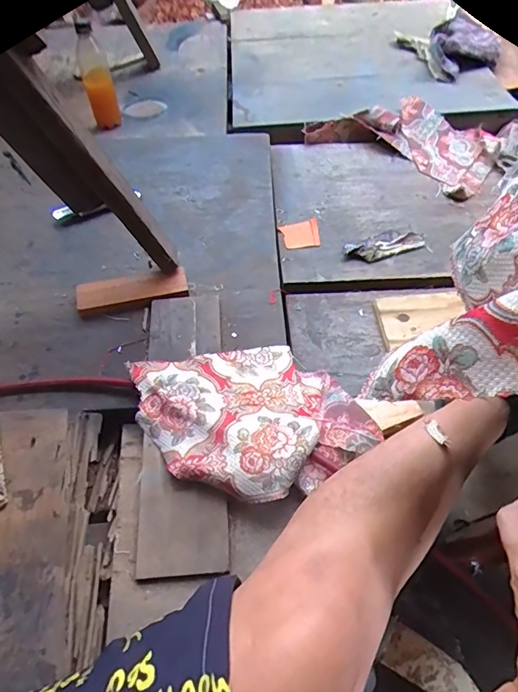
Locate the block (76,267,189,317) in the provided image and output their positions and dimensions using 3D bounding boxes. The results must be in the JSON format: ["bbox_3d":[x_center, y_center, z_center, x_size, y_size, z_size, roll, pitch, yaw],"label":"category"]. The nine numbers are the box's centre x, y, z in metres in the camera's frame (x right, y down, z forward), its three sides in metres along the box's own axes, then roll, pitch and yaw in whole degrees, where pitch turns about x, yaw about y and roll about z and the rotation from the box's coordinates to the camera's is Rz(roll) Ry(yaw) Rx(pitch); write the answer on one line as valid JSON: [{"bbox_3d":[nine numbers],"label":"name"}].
[{"bbox_3d":[-0.200,-0.087,0.710,0.168,0.016,0.052,-13,58,-6],"label":"block"}]

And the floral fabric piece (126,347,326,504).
[{"bbox_3d":[-0.031,0.090,0.578,0.238,0.030,0.218,-1,57,1],"label":"floral fabric piece"}]

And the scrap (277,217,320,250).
[{"bbox_3d":[0.074,-0.202,0.807,0.067,0.004,0.067,-7,57,-3],"label":"scrap"}]

